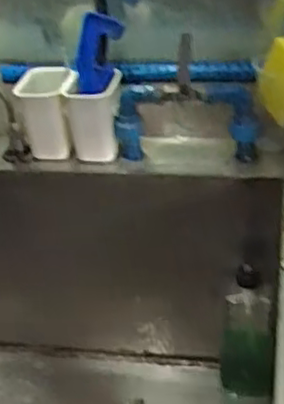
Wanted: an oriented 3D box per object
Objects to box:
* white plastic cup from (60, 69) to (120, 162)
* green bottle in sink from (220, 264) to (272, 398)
[{"bbox_3d":[-0.066,-0.112,0.987,0.076,0.123,0.072,-4,34,3],"label":"white plastic cup"},{"bbox_3d":[0.161,0.201,1.083,0.088,0.251,0.068,0,35,9],"label":"green bottle in sink"}]

